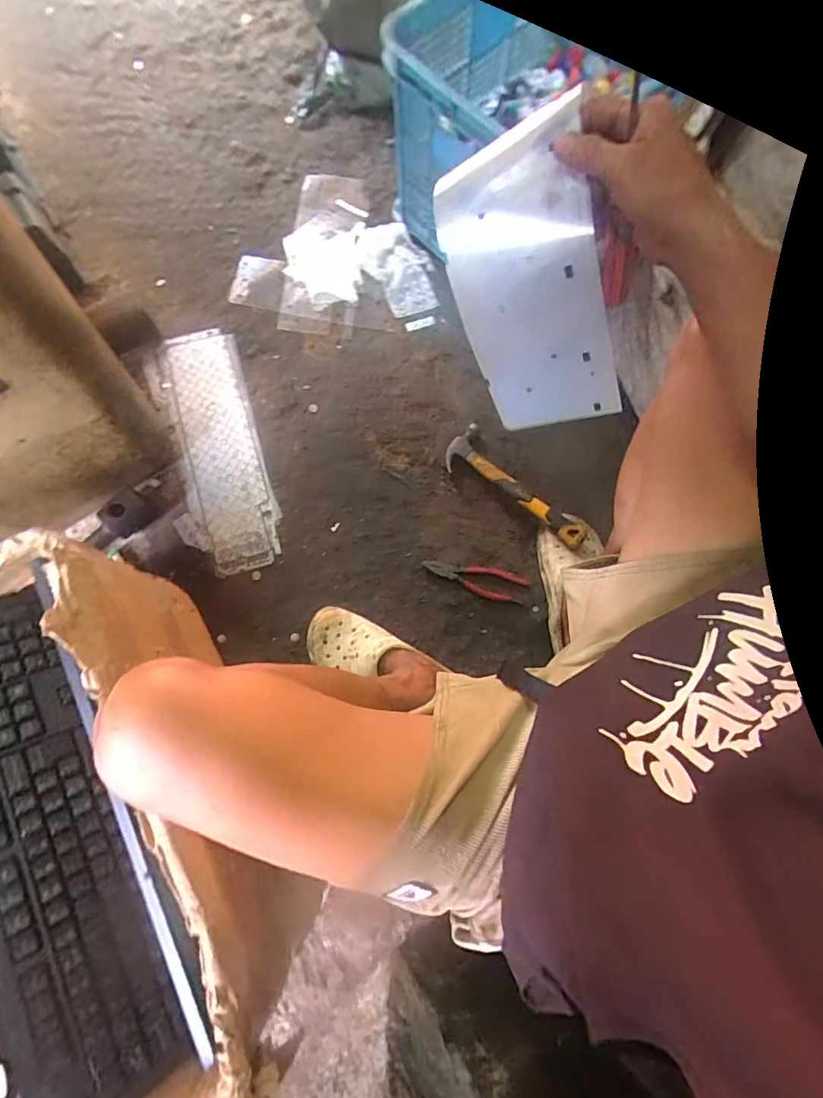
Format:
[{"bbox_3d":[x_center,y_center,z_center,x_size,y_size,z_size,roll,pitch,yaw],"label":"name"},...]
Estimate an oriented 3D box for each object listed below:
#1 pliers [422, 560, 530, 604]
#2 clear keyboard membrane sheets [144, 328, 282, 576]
[{"bbox_3d":[0.106,0.045,0.839,0.168,0.016,0.051,21,76,4],"label":"pliers"},{"bbox_3d":[-0.344,-0.175,0.886,0.155,0.016,0.455,-15,85,-5],"label":"clear keyboard membrane sheets"}]

